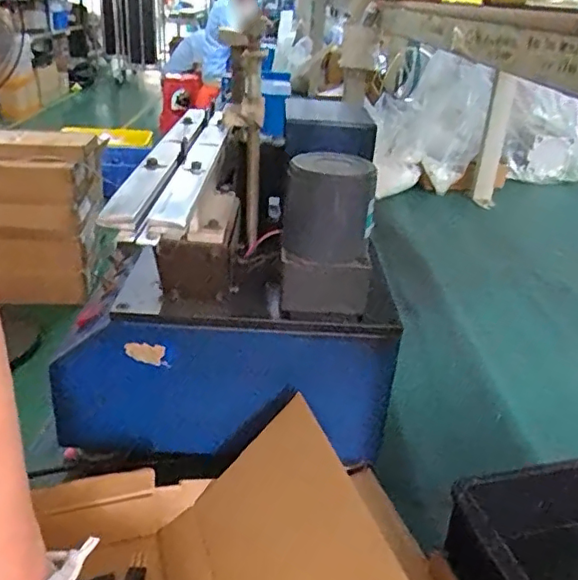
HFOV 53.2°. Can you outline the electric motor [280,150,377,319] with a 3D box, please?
[{"bbox_3d":[0.034,-0.051,0.517,0.078,0.125,0.074,4,27,0],"label":"electric motor"}]

